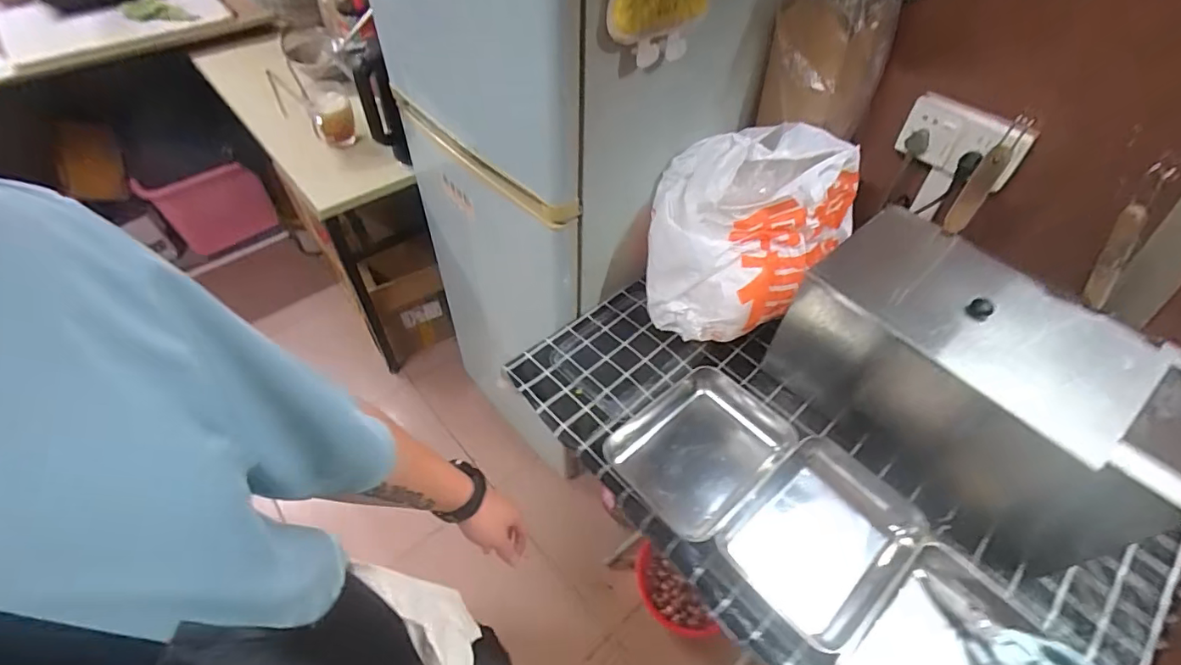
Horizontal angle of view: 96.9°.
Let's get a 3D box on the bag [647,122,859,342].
[{"bbox_3d":[0.255,-0.180,0.888,0.273,0.241,0.316,31,56,23],"label":"bag"}]

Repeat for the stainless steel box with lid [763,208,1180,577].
[{"bbox_3d":[0.533,0.078,0.765,0.244,0.276,0.476,-37,59,-27],"label":"stainless steel box with lid"}]

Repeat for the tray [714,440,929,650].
[{"bbox_3d":[0.322,0.289,0.738,0.241,0.074,0.187,-34,58,-25],"label":"tray"}]

